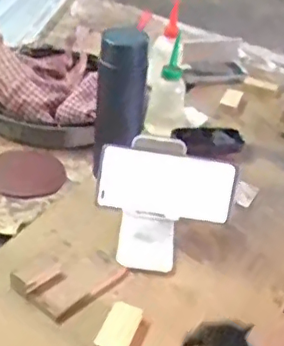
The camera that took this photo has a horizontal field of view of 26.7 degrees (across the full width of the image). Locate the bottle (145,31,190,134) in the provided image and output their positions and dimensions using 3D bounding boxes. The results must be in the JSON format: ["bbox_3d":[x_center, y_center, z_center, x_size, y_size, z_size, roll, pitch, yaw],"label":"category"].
[{"bbox_3d":[0.044,-0.134,0.931,0.062,0.155,0.034,8,34,1],"label":"bottle"}]

